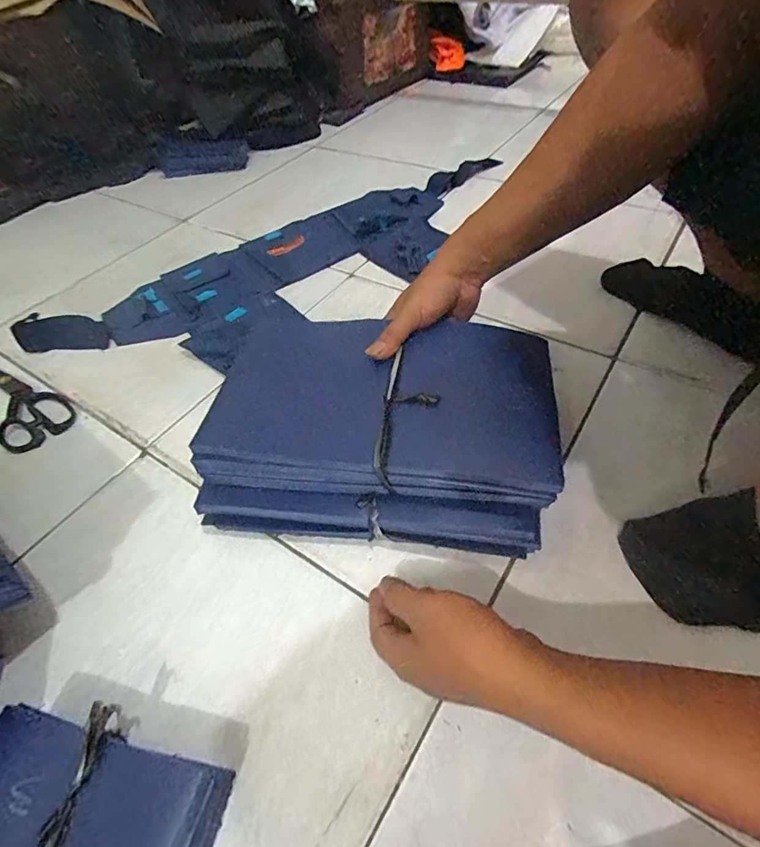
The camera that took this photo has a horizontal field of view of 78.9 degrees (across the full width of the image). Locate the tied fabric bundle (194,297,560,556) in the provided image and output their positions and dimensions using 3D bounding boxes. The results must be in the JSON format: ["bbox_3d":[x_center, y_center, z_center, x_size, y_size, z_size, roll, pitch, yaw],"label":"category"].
[{"bbox_3d":[-0.002,-0.001,0.435,0.303,0.078,0.208,6,51,10],"label":"tied fabric bundle"}]

